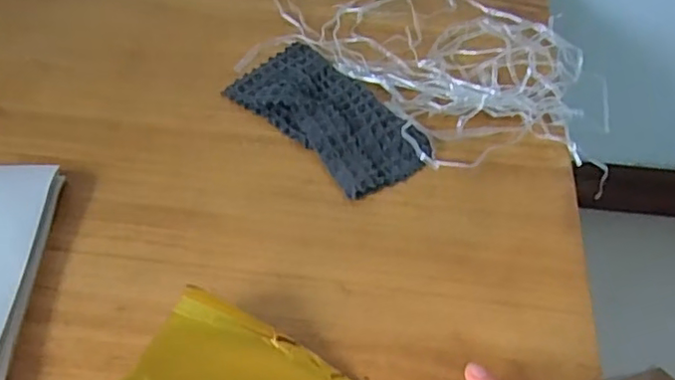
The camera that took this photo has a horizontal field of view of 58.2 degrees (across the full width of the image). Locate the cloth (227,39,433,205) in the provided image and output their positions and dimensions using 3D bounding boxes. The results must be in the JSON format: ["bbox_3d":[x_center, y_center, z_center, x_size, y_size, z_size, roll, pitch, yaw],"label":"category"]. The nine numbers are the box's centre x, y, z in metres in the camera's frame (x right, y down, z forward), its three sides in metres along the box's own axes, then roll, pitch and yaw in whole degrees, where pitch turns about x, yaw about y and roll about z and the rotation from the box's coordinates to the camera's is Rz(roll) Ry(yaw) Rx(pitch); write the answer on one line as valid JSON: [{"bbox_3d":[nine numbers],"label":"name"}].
[{"bbox_3d":[-0.009,-0.070,0.545,0.092,0.020,0.185,-37,62,-26],"label":"cloth"}]

